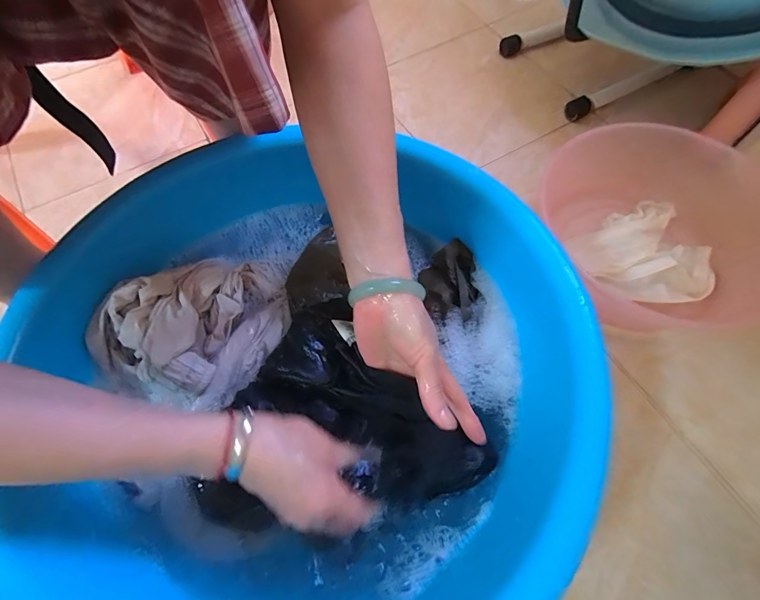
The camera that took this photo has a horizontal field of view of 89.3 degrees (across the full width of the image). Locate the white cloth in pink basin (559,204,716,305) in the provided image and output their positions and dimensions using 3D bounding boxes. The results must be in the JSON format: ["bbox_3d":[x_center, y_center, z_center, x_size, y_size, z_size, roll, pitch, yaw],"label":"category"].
[{"bbox_3d":[0.365,-0.058,0.522,0.159,0.043,0.151,-29,67,-12],"label":"white cloth in pink basin"}]

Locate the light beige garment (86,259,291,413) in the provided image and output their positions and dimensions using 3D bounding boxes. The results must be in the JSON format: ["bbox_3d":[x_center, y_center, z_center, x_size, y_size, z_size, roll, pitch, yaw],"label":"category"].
[{"bbox_3d":[-0.189,0.019,0.392,0.146,0.061,0.169,25,67,12],"label":"light beige garment"}]

